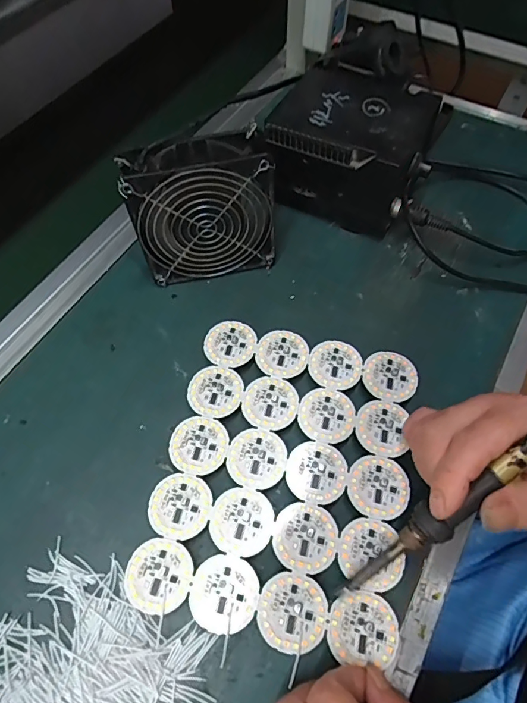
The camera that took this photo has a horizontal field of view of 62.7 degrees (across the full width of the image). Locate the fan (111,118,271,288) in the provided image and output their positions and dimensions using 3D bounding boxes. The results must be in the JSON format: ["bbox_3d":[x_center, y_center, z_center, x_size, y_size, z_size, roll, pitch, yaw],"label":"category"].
[{"bbox_3d":[-0.051,-0.120,0.378,0.114,0.119,0.048,-11,62,-5],"label":"fan"}]

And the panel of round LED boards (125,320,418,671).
[{"bbox_3d":[0.017,0.083,0.320,0.171,0.004,0.215,11,62,7],"label":"panel of round LED boards"}]

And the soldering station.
[{"bbox_3d":[0.086,-0.200,0.433,0.144,0.092,0.121,28,66,15],"label":"soldering station"}]

